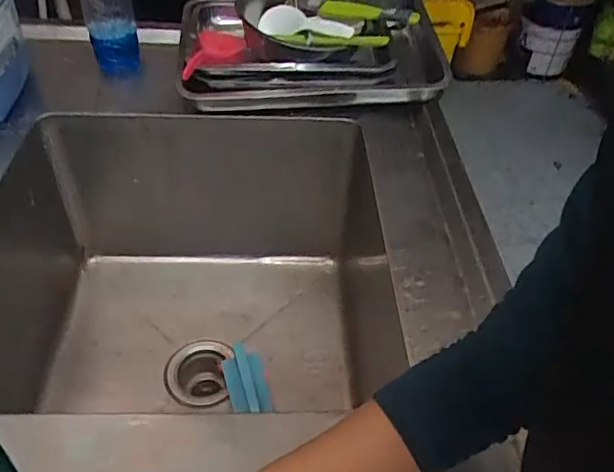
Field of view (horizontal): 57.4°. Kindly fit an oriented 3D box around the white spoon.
[{"bbox_3d":[-0.006,-0.326,0.873,0.055,0.046,0.185,-25,38,-28],"label":"white spoon"}]

